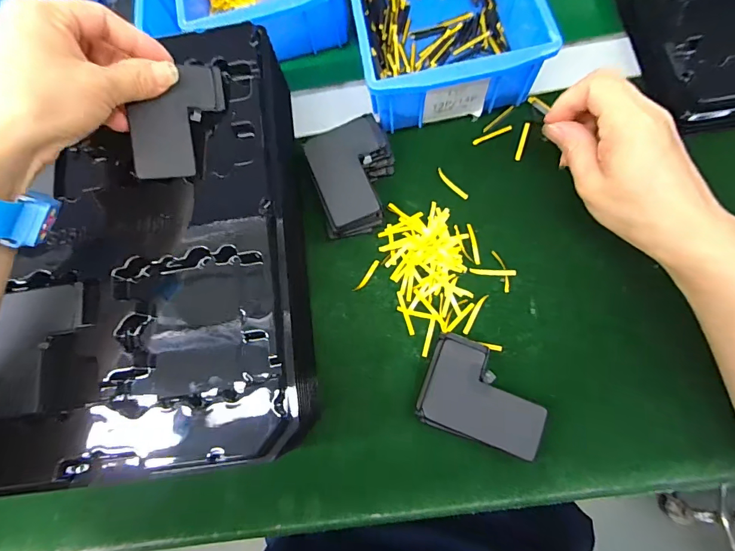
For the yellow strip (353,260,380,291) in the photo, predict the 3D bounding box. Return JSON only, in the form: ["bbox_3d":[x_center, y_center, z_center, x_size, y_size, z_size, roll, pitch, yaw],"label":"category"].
[{"bbox_3d":[0.000,0.001,0.309,0.005,0.004,0.029,34,82,12],"label":"yellow strip"}]

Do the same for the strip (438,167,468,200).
[{"bbox_3d":[0.067,-0.073,0.318,0.006,0.004,0.033,-42,77,-5],"label":"strip"}]

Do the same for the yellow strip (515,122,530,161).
[{"bbox_3d":[0.126,-0.108,0.323,0.005,0.004,0.034,17,79,9],"label":"yellow strip"}]

